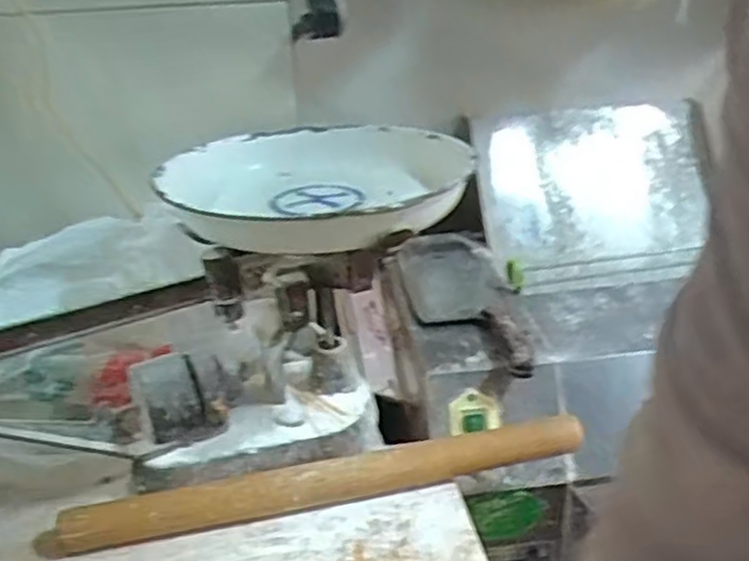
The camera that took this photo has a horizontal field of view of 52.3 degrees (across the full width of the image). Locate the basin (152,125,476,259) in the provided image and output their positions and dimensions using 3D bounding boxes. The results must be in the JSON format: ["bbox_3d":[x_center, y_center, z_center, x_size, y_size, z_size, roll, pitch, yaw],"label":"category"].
[{"bbox_3d":[-0.055,-0.074,0.665,0.257,0.060,0.260,-2,26,1],"label":"basin"}]

